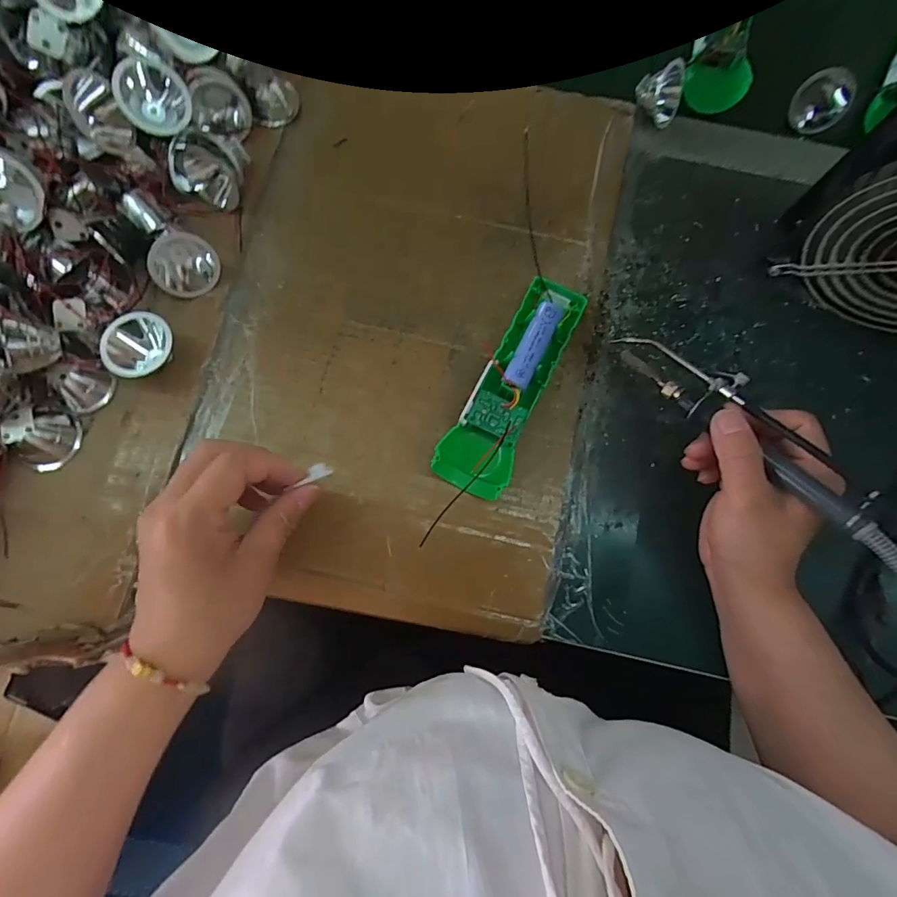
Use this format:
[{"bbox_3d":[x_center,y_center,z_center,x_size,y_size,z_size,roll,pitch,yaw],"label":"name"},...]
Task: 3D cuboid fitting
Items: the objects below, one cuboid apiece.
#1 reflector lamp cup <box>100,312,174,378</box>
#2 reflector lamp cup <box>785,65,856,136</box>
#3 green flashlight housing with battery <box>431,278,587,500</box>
[{"bbox_3d":[-0.202,-0.067,0.306,0.037,0.030,0.043,33,80,5],"label":"reflector lamp cup"},{"bbox_3d":[0.289,-0.268,0.355,0.039,0.031,0.037,0,85,-3],"label":"reflector lamp cup"},{"bbox_3d":[0.046,-0.043,0.318,0.048,0.033,0.158,30,80,5],"label":"green flashlight housing with battery"}]

